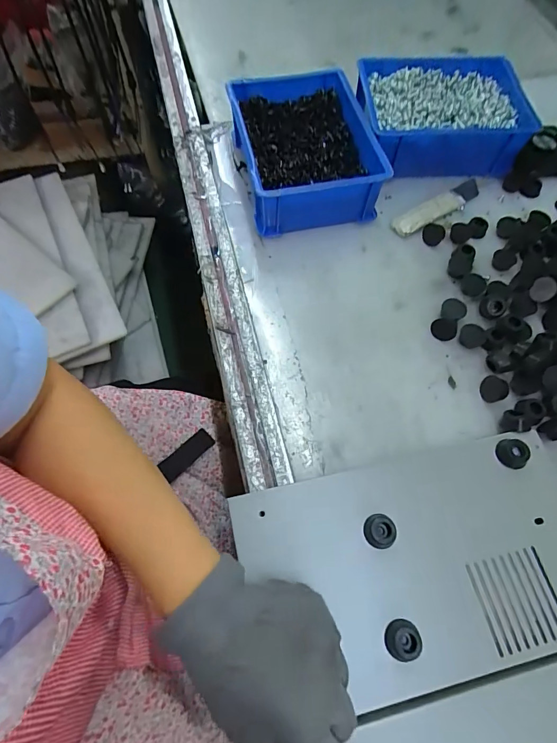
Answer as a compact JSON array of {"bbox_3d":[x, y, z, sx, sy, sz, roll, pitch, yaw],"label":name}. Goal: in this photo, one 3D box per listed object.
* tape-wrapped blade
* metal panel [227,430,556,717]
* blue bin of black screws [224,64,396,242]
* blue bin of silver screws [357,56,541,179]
[{"bbox_3d":[0.194,-0.200,0.474,0.137,0.005,0.032,-30,69,-13],"label":"tape-wrapped blade"},{"bbox_3d":[0.111,0.144,0.299,0.268,0.017,0.154,-11,66,-6],"label":"metal panel"},{"bbox_3d":[0.030,-0.261,0.468,0.148,0.066,0.196,-12,66,-6],"label":"blue bin of black screws"},{"bbox_3d":[0.203,-0.323,0.501,0.199,0.060,0.154,-3,65,-2],"label":"blue bin of silver screws"}]

